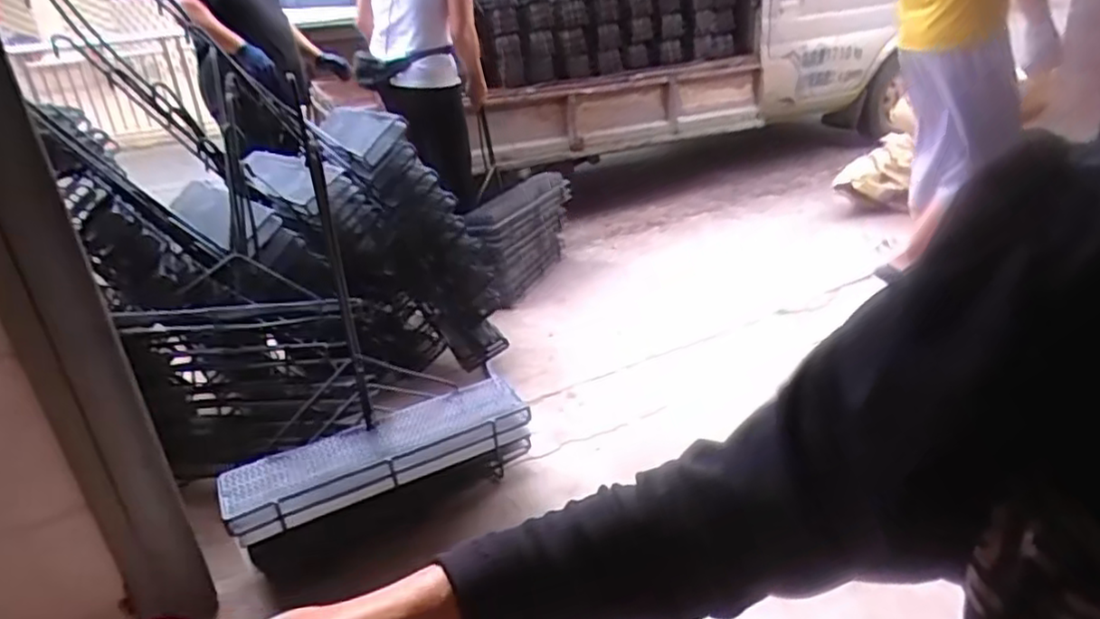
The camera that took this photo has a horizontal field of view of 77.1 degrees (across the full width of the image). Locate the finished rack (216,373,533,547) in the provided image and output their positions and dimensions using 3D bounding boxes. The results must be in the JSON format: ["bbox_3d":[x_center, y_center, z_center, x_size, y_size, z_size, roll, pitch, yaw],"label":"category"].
[{"bbox_3d":[-0.338,0.297,1.411,0.607,0.113,0.168,-16,28,-21],"label":"finished rack"}]

